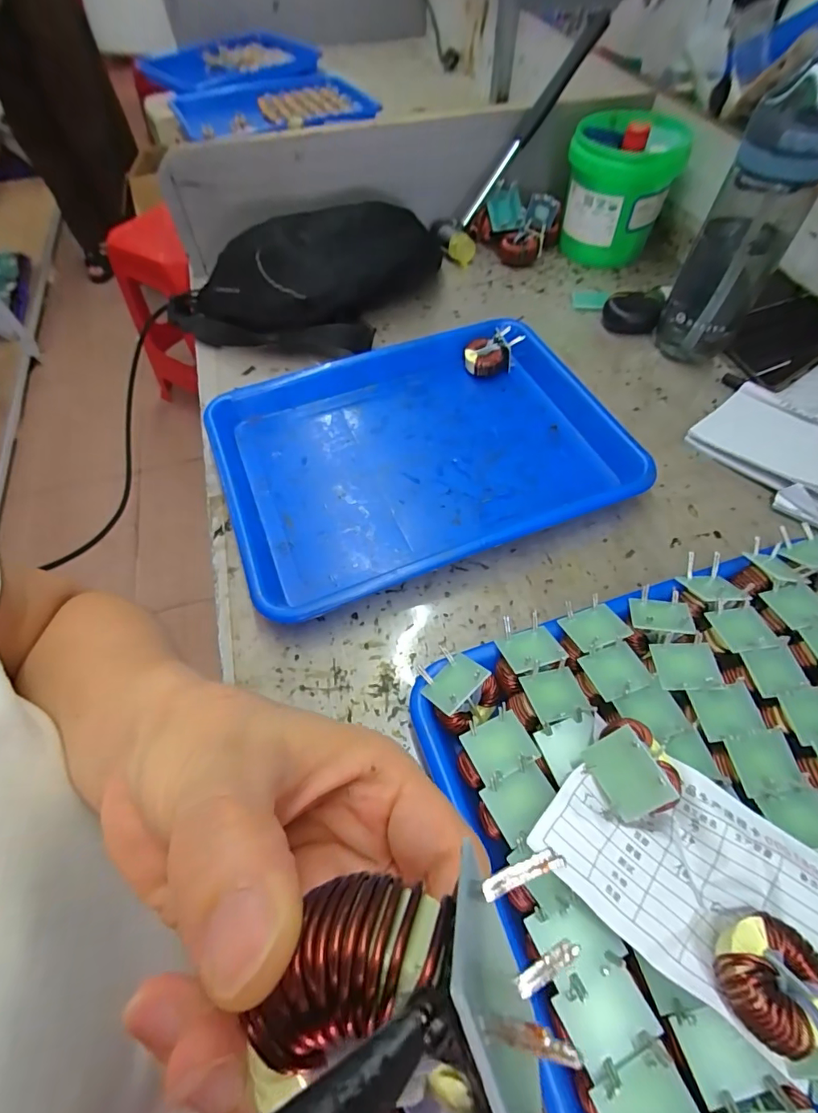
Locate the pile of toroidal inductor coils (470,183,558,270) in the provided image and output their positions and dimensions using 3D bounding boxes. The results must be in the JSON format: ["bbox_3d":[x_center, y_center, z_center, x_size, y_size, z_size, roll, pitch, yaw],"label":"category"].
[{"bbox_3d":[0.131,-0.416,0.594,0.095,0.060,0.082,33,65,20],"label":"pile of toroidal inductor coils"}]

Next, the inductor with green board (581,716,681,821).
[{"bbox_3d":[0.111,0.105,0.237,0.030,0.036,0.041,-43,58,23],"label":"inductor with green board"}]

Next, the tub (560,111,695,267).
[{"bbox_3d":[0.245,-0.433,0.562,0.118,0.126,0.111,12,60,10],"label":"tub"}]

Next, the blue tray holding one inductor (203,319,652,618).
[{"bbox_3d":[0.002,-0.095,0.424,0.328,0.034,0.253,-20,60,-10],"label":"blue tray holding one inductor"}]

